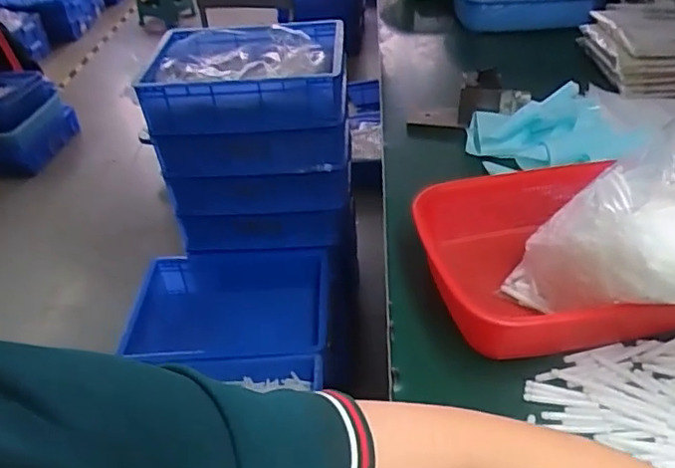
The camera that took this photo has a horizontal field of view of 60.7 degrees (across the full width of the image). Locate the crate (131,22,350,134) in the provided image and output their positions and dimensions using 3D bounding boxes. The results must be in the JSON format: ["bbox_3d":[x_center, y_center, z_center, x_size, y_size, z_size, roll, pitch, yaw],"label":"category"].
[{"bbox_3d":[-0.187,-0.341,1.236,0.402,0.108,0.286,-4,39,1],"label":"crate"}]

